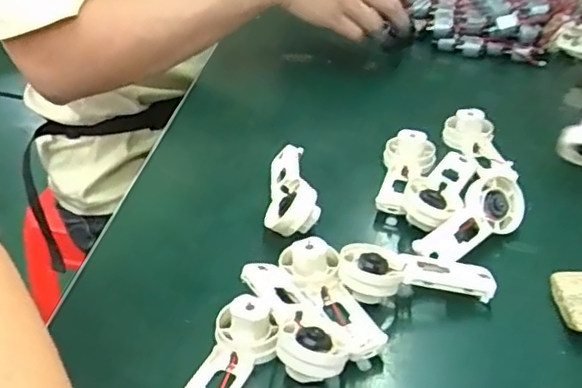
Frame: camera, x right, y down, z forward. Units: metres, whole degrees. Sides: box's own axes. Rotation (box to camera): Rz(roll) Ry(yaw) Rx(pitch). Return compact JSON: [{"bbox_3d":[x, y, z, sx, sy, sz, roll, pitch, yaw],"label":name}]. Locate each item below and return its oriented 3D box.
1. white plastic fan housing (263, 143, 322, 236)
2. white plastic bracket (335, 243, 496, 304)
[{"bbox_3d":[-0.001,-0.007,0.455,0.035,0.025,0.089,-4,36,0],"label":"white plastic fan housing"},{"bbox_3d":[0.075,0.051,0.381,0.090,0.031,0.034,2,37,9],"label":"white plastic bracket"}]

